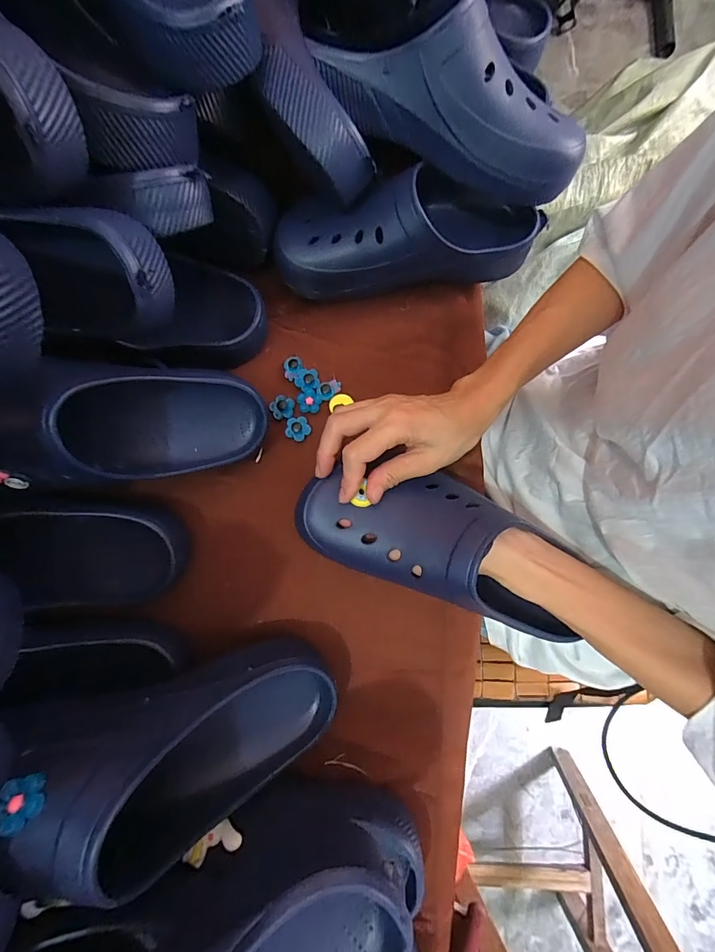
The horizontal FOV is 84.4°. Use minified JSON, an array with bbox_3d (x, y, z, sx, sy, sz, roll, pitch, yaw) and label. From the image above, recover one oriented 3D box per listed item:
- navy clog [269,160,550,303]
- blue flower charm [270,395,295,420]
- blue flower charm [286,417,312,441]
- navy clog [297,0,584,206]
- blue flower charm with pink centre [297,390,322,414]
[{"bbox_3d":[0.051,-0.243,0.386,0.260,0.089,0.092,-10,80,-3],"label":"navy clog"},{"bbox_3d":[-0.075,-0.070,0.394,0.024,0.004,0.023,0,80,-1],"label":"blue flower charm"},{"bbox_3d":[-0.060,-0.048,0.393,0.024,0.007,0.024,0,80,-1],"label":"blue flower charm"},{"bbox_3d":[0.076,-0.321,0.320,0.253,0.088,0.097,29,81,-8],"label":"navy clog"},{"bbox_3d":[-0.048,-0.076,0.396,0.023,0.004,0.023,-10,80,-3],"label":"blue flower charm with pink centre"}]

